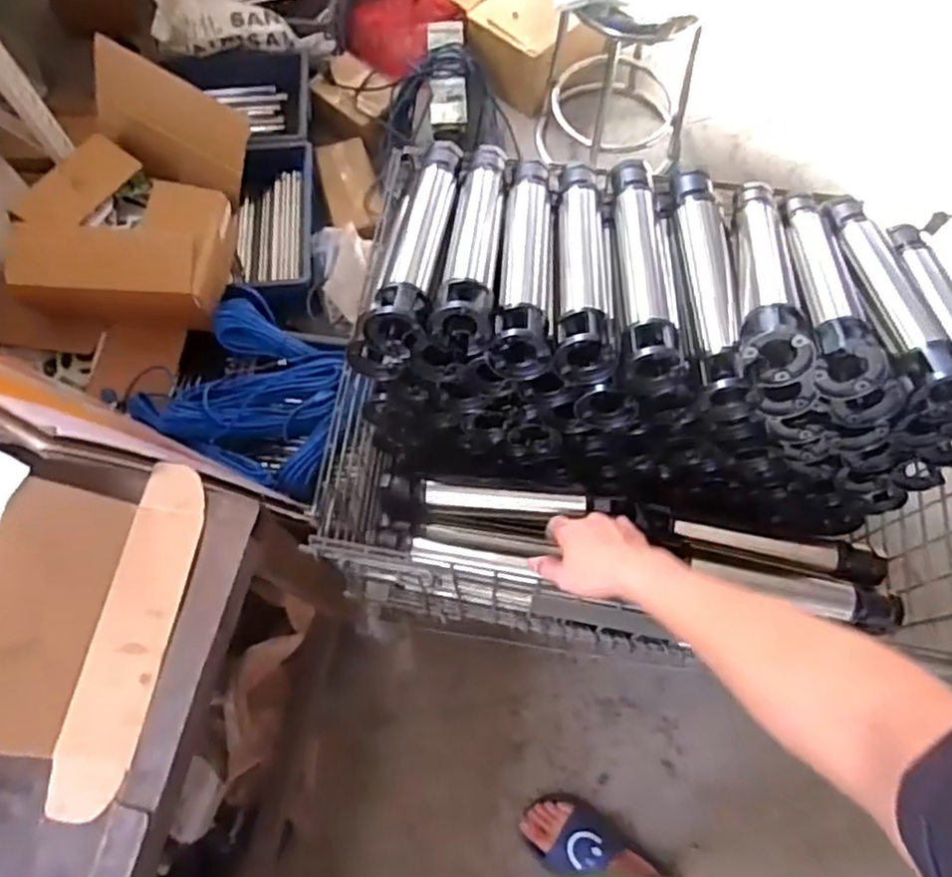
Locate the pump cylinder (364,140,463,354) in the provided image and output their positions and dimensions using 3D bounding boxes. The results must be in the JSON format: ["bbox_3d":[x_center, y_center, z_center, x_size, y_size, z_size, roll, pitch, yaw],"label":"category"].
[{"bbox_3d":[-0.070,-0.266,0.918,0.065,0.059,0.354,9,57,2],"label":"pump cylinder"}]

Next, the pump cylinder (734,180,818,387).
[{"bbox_3d":[0.358,-0.214,0.880,0.071,0.063,0.366,12,49,2],"label":"pump cylinder"}]

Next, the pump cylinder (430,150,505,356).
[{"bbox_3d":[-0.001,-0.262,0.913,0.064,0.066,0.362,6,54,0],"label":"pump cylinder"}]

